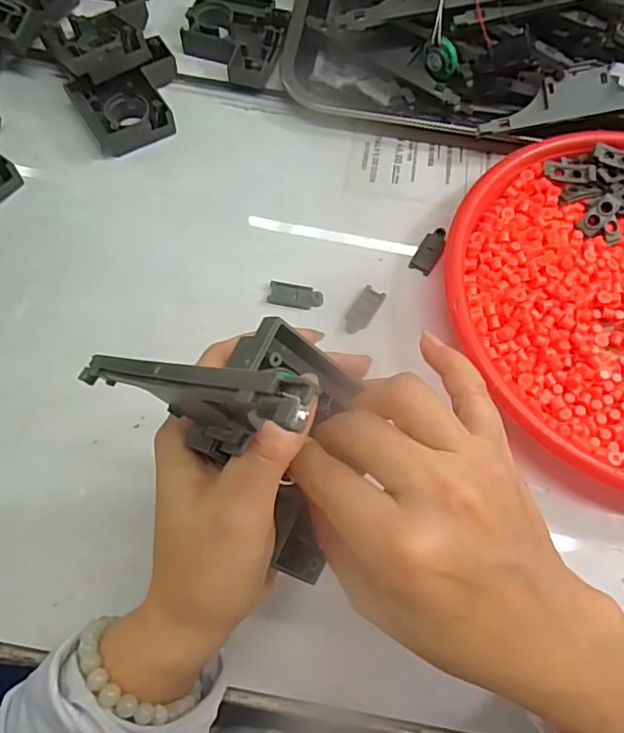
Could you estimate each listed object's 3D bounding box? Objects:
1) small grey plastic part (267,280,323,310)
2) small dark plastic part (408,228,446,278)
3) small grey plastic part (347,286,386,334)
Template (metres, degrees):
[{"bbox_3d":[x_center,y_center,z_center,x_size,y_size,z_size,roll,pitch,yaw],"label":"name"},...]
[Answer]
[{"bbox_3d":[-0.011,-0.046,0.359,0.036,0.010,0.014,10,68,2],"label":"small grey plastic part"},{"bbox_3d":[0.081,-0.080,0.375,0.015,0.007,0.035,30,70,9],"label":"small dark plastic part"},{"bbox_3d":[0.033,-0.036,0.356,0.015,0.008,0.034,32,70,10],"label":"small grey plastic part"}]

